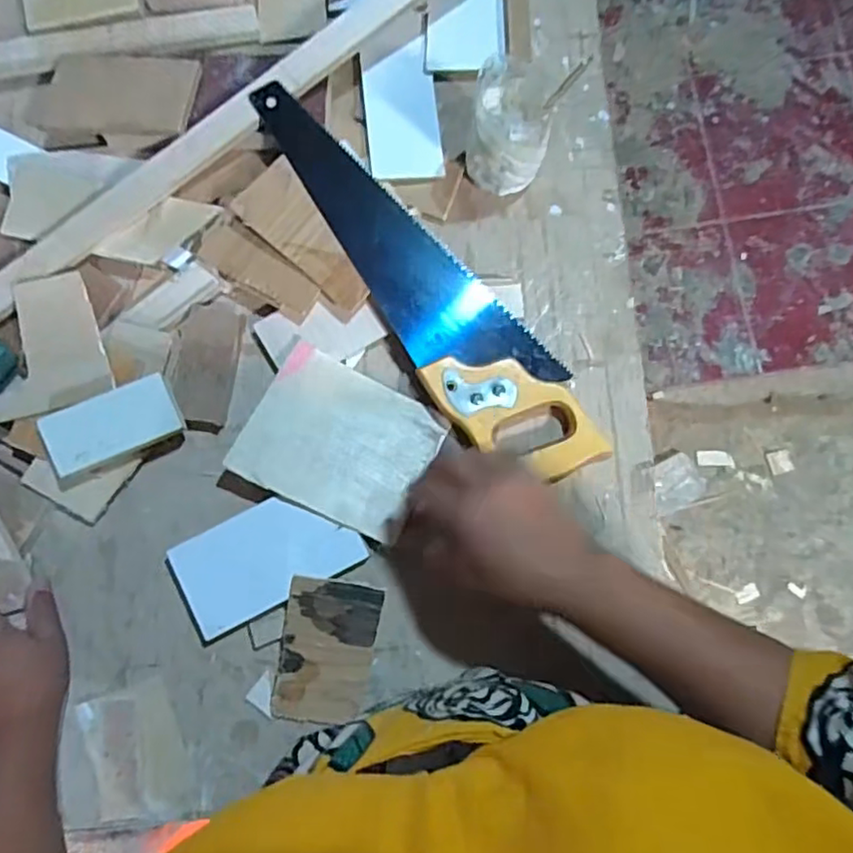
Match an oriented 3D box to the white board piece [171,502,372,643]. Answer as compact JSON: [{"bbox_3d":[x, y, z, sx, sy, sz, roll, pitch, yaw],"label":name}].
[{"bbox_3d":[-0.130,0.106,0.515,0.145,0.021,0.079,-27,83,-4],"label":"white board piece"}]

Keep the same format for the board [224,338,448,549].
[{"bbox_3d":[-0.071,0.012,0.519,0.142,0.009,0.118,28,74,0],"label":"board"}]

